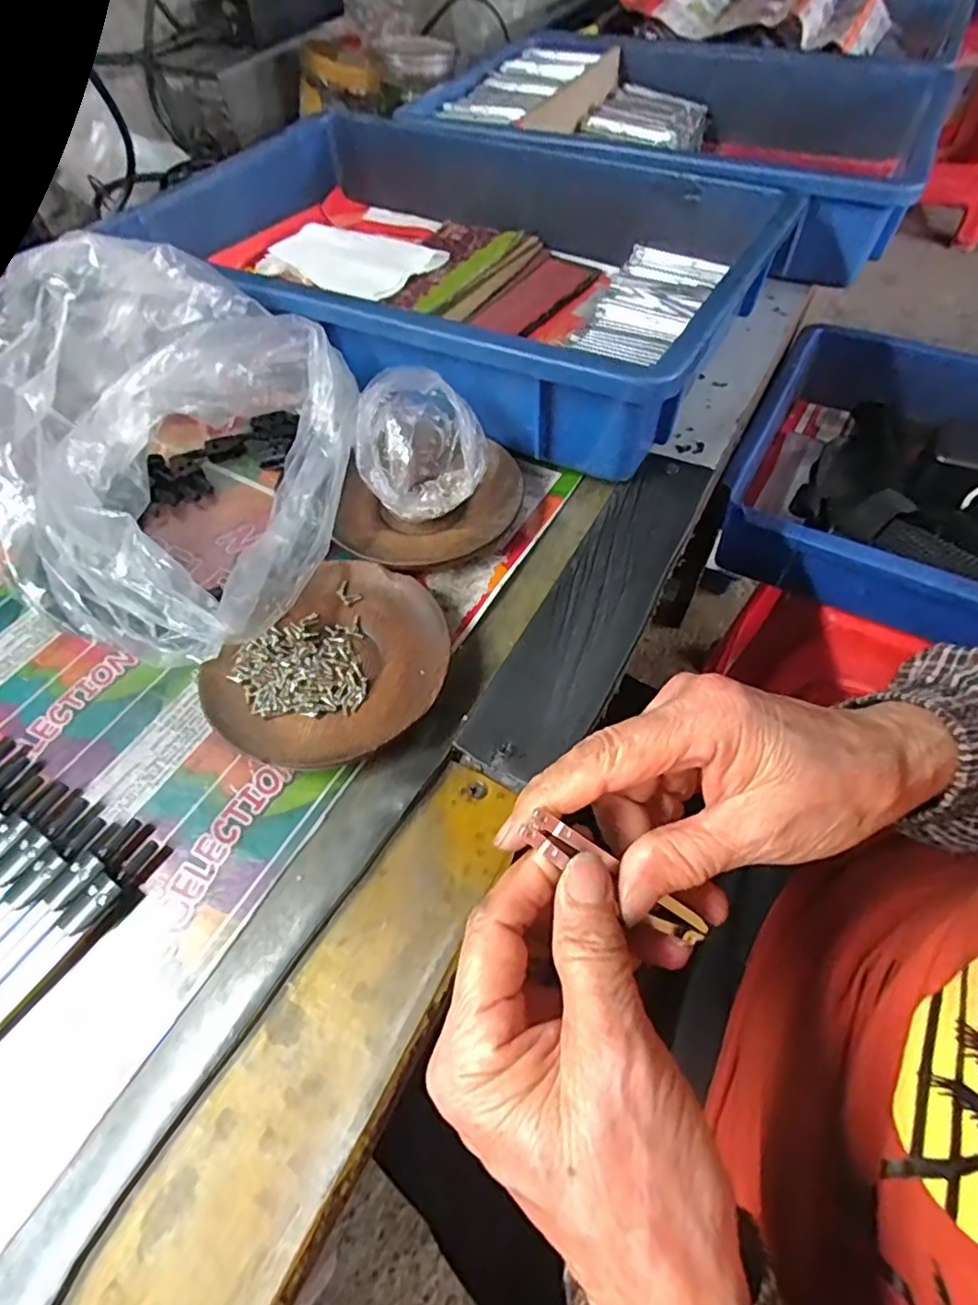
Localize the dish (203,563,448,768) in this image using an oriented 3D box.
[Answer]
[{"bbox_3d":[-0.072,0.007,0.289,0.098,0.017,0.111,34,64,21],"label":"dish"}]

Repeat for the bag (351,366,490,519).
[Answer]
[{"bbox_3d":[-0.038,-0.117,0.338,0.069,0.058,0.070,5,58,5],"label":"bag"}]

